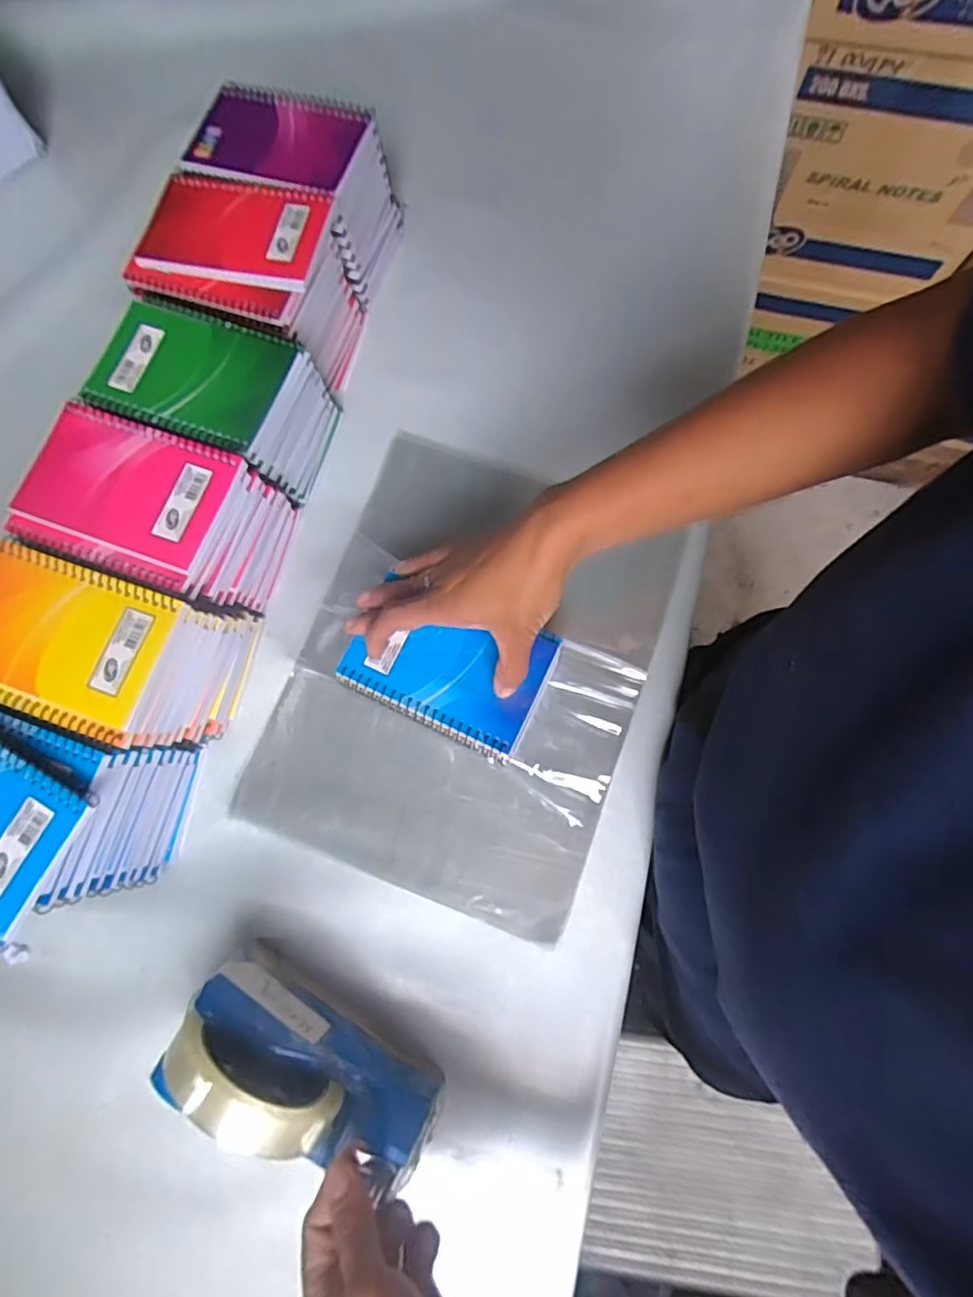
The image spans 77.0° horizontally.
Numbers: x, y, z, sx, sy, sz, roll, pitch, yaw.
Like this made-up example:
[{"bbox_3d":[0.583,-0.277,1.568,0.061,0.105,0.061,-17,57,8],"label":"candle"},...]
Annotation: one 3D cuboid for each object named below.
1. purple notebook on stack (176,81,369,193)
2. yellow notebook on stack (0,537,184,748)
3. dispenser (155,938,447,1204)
[{"bbox_3d":[-0.162,-0.393,0.468,0.125,0.014,0.091,18,78,6],"label":"purple notebook on stack"},{"bbox_3d":[-0.257,-0.006,0.363,0.125,0.006,0.092,18,78,5],"label":"yellow notebook on stack"},{"bbox_3d":[-0.107,0.246,0.352,0.152,0.116,0.051,33,80,8],"label":"dispenser"}]

